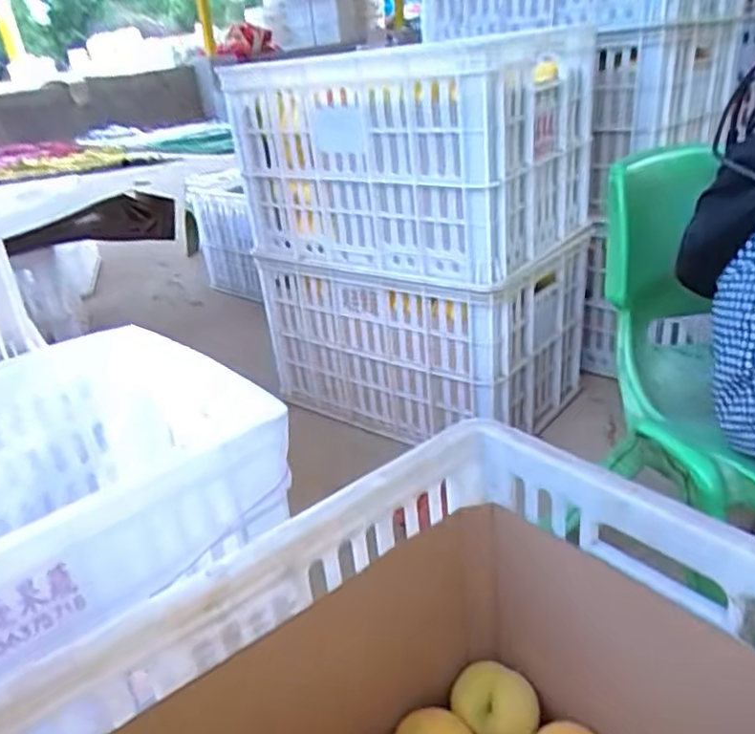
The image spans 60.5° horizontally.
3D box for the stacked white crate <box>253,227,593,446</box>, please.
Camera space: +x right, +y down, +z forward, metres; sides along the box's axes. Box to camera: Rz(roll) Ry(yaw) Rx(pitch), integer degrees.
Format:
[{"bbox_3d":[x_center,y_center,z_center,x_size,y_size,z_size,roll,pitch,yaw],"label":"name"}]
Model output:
[{"bbox_3d":[0.091,-0.087,1.172,0.486,0.277,0.356,14,32,34],"label":"stacked white crate"}]

